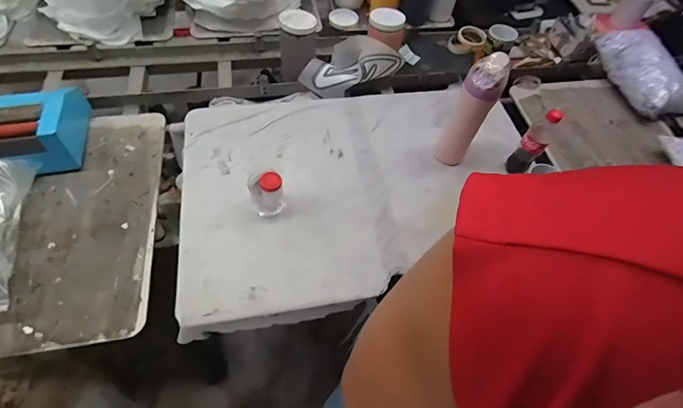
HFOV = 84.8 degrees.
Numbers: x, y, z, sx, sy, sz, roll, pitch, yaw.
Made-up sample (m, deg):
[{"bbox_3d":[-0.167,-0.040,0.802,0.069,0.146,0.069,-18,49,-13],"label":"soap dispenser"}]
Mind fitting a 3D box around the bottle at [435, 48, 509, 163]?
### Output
[{"bbox_3d":[0.282,-0.195,0.830,0.075,0.271,0.068,24,60,10],"label":"bottle"}]

